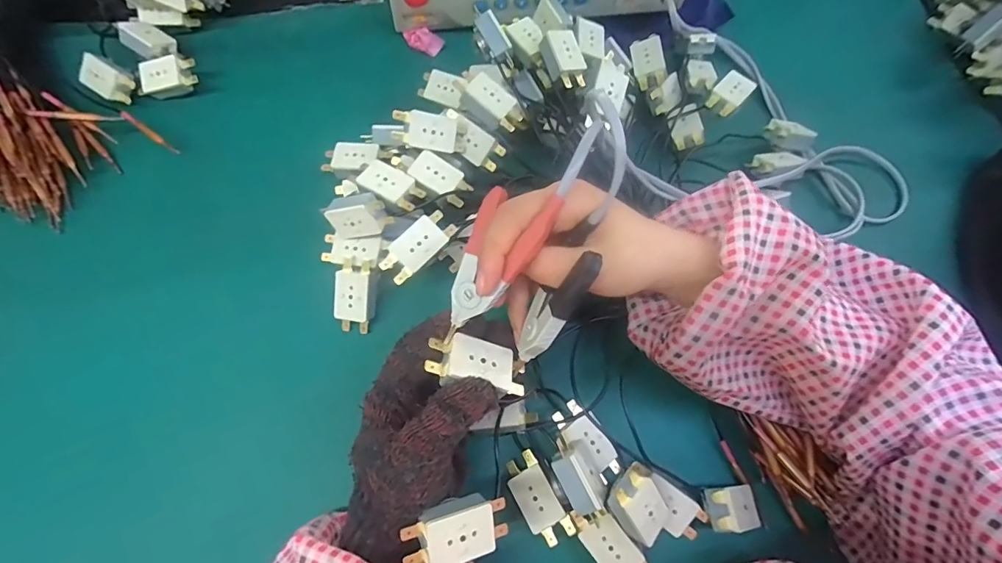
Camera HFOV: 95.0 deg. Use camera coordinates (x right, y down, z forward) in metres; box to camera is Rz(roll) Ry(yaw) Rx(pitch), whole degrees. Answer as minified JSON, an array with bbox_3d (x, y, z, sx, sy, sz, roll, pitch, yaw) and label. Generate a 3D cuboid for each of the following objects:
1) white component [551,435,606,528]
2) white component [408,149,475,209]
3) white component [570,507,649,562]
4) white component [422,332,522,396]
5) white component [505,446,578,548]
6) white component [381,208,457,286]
[{"bbox_3d":[0.053,0.129,0.301,0.018,0.032,0.058,-33,75,18],"label":"white component"},{"bbox_3d":[-0.046,-0.082,0.364,0.047,0.013,0.026,32,73,7],"label":"white component"},{"bbox_3d":[0.074,0.177,0.302,0.027,0.013,0.053,-38,78,-11],"label":"white component"},{"bbox_3d":[-0.011,0.048,0.264,0.054,0.012,0.028,18,48,-21],"label":"white component"},{"bbox_3d":[0.025,0.149,0.312,0.025,0.016,0.058,-29,76,-9],"label":"white component"},{"bbox_3d":[-0.062,-0.026,0.341,0.059,0.011,0.026,-45,99,-9],"label":"white component"}]

